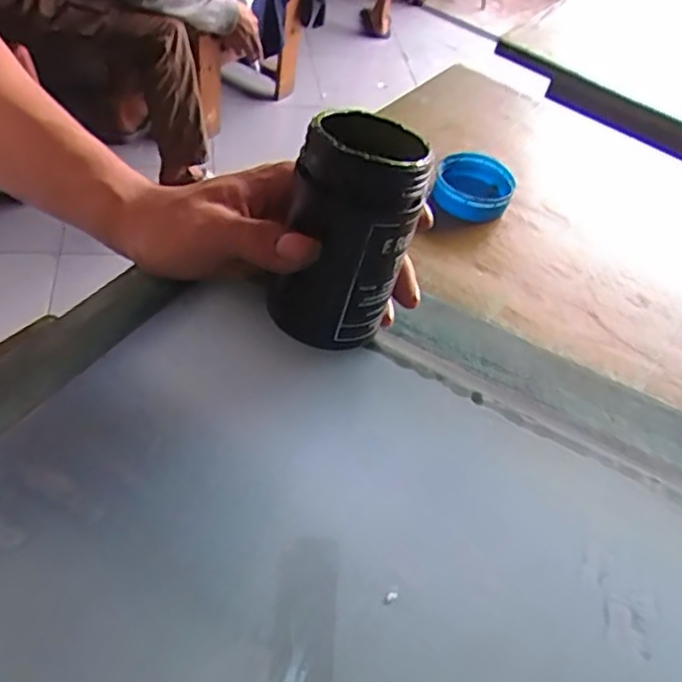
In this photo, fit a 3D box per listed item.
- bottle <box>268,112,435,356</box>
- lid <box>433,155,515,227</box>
[{"bbox_3d":[0.001,-0.049,0.305,0.048,0.107,0.055,-19,49,-42],"label":"bottle"},{"bbox_3d":[0.104,-0.122,0.514,0.057,0.023,0.069,15,48,2],"label":"lid"}]

